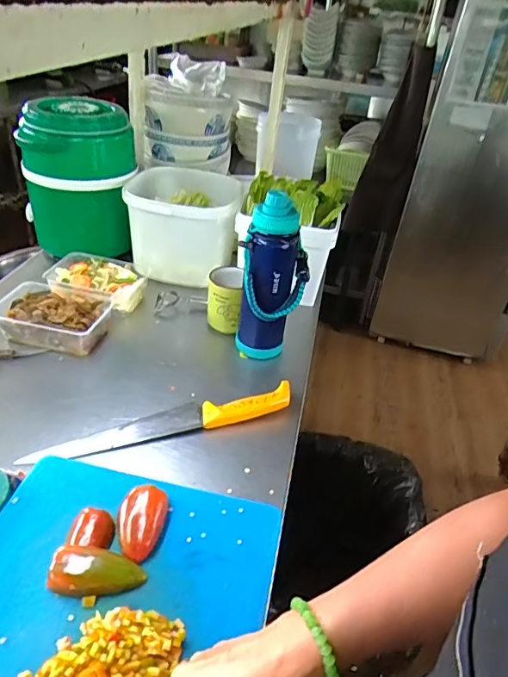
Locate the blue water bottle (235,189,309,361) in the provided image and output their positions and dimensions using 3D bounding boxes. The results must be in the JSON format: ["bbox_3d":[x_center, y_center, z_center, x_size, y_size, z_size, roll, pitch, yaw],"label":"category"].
[{"bbox_3d":[0.029,-0.083,0.762,0.100,0.259,0.071,10,35,5],"label":"blue water bottle"}]

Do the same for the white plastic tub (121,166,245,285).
[{"bbox_3d":[-0.145,-0.236,1.021,0.222,0.165,0.205,5,35,-2],"label":"white plastic tub"}]

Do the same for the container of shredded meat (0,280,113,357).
[{"bbox_3d":[-0.332,-0.036,0.816,0.164,0.051,0.125,11,35,6],"label":"container of shredded meat"}]

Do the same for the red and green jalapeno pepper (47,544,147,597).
[{"bbox_3d":[-0.155,0.231,0.482,0.088,0.026,0.042,9,35,3],"label":"red and green jalapeno pepper"}]

